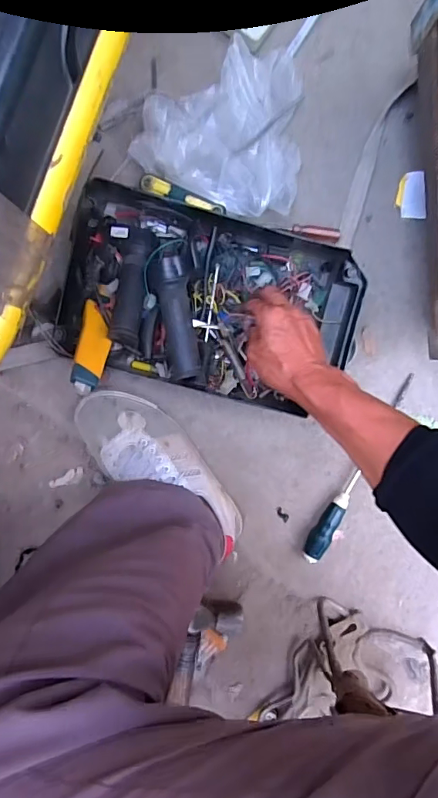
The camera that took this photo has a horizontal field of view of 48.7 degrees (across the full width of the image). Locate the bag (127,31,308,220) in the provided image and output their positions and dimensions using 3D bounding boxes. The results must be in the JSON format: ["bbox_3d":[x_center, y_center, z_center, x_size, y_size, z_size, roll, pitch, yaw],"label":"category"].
[{"bbox_3d":[0.010,-0.341,0.596,0.209,0.070,0.191,13,91,-7],"label":"bag"}]

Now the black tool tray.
[{"bbox_3d":[-0.007,-0.120,0.602,0.344,0.108,0.212,15,91,-7],"label":"black tool tray"}]

